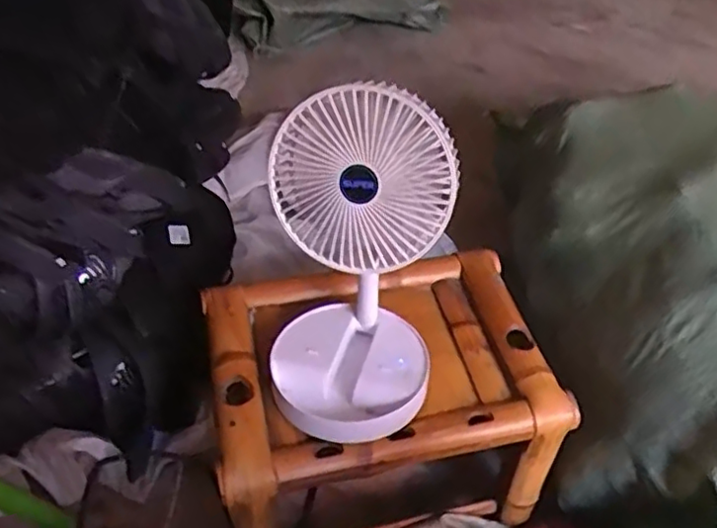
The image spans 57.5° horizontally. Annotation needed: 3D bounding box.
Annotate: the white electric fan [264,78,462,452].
[{"bbox_3d":[-0.002,0.012,0.593,0.159,0.277,0.188,3,46,-3],"label":"white electric fan"}]

